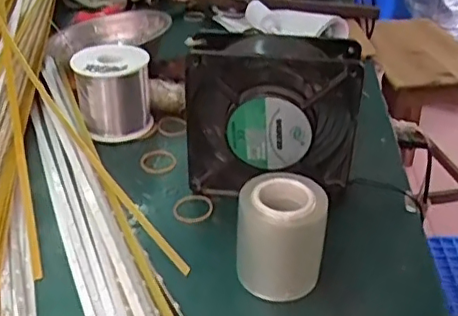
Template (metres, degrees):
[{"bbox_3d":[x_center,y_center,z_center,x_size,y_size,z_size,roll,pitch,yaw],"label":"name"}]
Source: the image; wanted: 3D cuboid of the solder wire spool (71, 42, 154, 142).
[{"bbox_3d":[-0.104,-0.059,0.528,0.063,0.069,0.063,-6,35,-12],"label":"solder wire spool"}]

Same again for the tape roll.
[{"bbox_3d":[0.033,0.051,0.371,0.052,0.067,0.046,11,35,12],"label":"tape roll"}]

